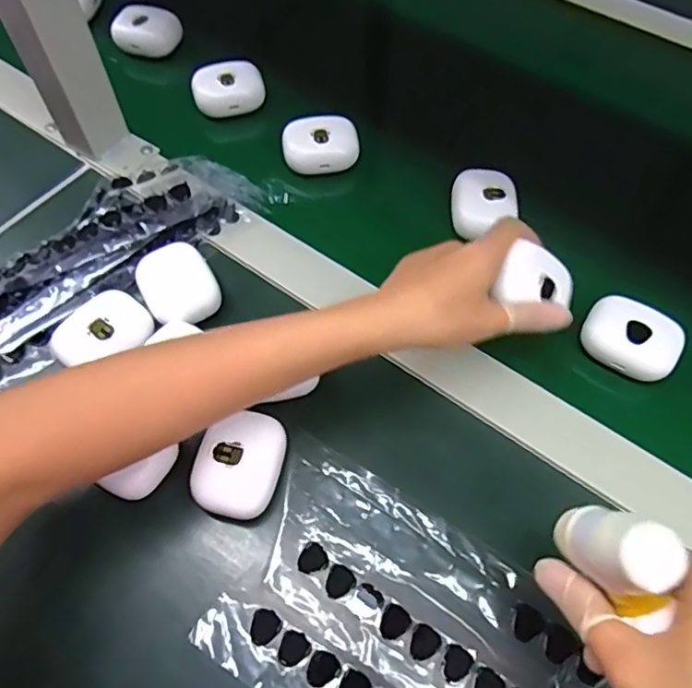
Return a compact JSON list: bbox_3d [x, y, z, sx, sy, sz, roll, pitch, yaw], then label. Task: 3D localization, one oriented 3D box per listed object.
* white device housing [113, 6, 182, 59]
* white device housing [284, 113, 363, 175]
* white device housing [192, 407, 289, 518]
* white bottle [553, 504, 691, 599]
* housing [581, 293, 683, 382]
[{"bbox_3d":[-0.185,-0.291,0.539,0.055,0.026,0.040,15,62,8],"label":"white device housing"},{"bbox_3d":[-0.020,-0.159,0.461,0.060,0.023,0.039,-7,61,-4],"label":"white device housing"},{"bbox_3d":[-0.060,0.070,0.330,0.044,0.027,0.056,10,61,5],"label":"white device housing"},{"bbox_3d":[0.101,0.078,0.224,0.024,0.049,0.025,-26,84,-14],"label":"white bottle"},{"bbox_3d":[0.184,-0.004,0.372,0.058,0.020,0.044,30,65,15],"label":"housing"}]

